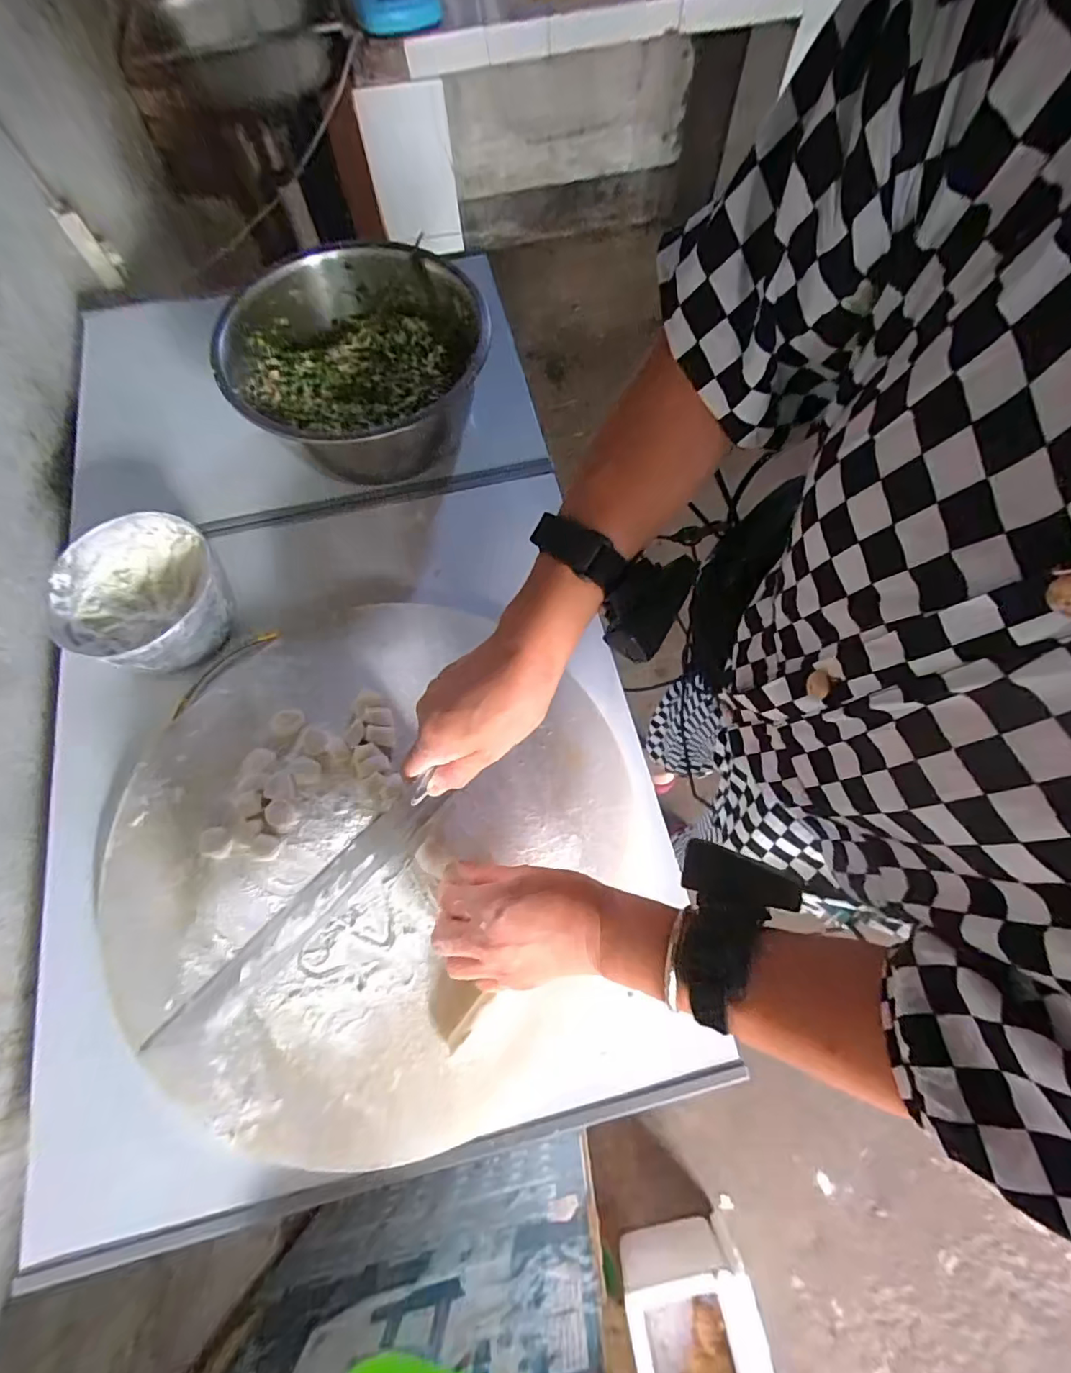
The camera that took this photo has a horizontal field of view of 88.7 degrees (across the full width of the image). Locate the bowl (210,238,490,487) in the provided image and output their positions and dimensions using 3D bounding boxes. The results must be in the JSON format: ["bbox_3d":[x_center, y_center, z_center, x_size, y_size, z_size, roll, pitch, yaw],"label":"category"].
[{"bbox_3d":[-0.183,-0.336,0.598,0.246,0.124,0.264,0,68,1],"label":"bowl"}]

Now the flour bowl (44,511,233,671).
[{"bbox_3d":[-0.365,-0.081,0.517,0.143,0.067,0.141,0,68,1],"label":"flour bowl"}]

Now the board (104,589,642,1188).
[{"bbox_3d":[-0.141,0.127,0.464,0.414,0.040,0.411,0,67,1],"label":"board"}]

